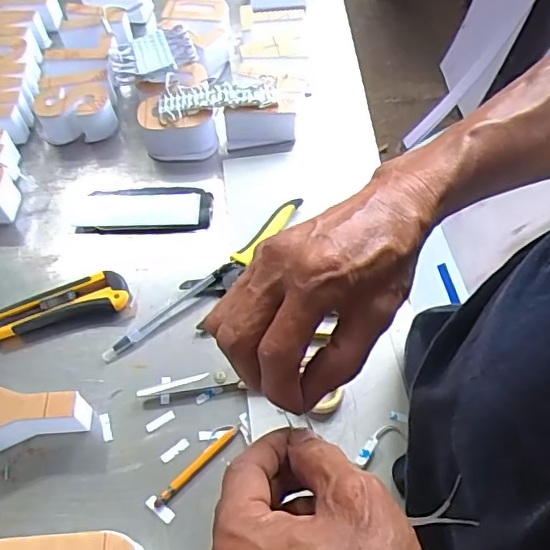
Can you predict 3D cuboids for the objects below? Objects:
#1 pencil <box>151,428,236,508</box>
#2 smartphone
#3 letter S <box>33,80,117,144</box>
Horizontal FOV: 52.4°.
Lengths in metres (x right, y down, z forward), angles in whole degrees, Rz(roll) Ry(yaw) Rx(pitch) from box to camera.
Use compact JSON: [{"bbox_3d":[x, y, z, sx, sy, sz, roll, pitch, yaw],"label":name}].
[{"bbox_3d":[-0.065,0.158,0.464,0.009,0.005,0.087,39,67,24],"label":"pencil"},{"bbox_3d":[-0.142,-0.072,0.610,0.143,0.011,0.056,0,58,2],"label":"smartphone"},{"bbox_3d":[-0.237,-0.191,0.670,0.084,0.050,0.059,-20,59,-10],"label":"letter S"}]

